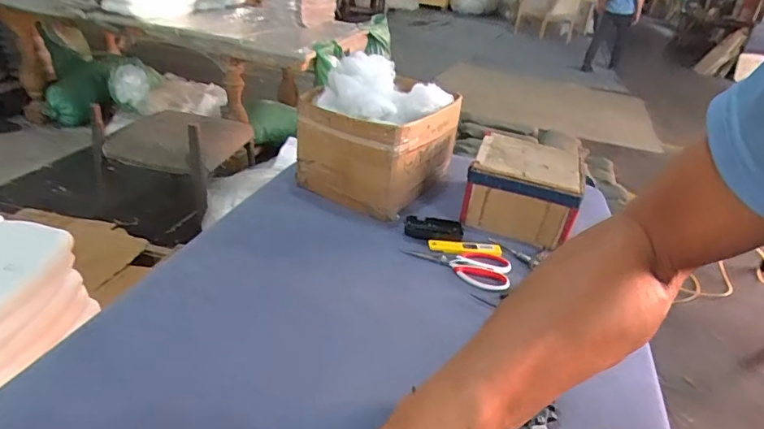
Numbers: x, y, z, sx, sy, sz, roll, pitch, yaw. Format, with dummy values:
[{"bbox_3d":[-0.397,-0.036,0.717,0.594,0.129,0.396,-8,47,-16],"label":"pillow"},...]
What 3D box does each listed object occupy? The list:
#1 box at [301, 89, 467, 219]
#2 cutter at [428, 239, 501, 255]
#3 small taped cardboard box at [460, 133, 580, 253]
[{"bbox_3d":[-0.002,-0.148,1.040,0.242,0.204,0.279,24,33,27],"label":"box"},{"bbox_3d":[0.151,0.058,0.871,0.130,0.007,0.028,5,29,-4],"label":"cutter"},{"bbox_3d":[0.286,-0.051,0.969,0.202,0.131,0.203,16,31,16],"label":"small taped cardboard box"}]

